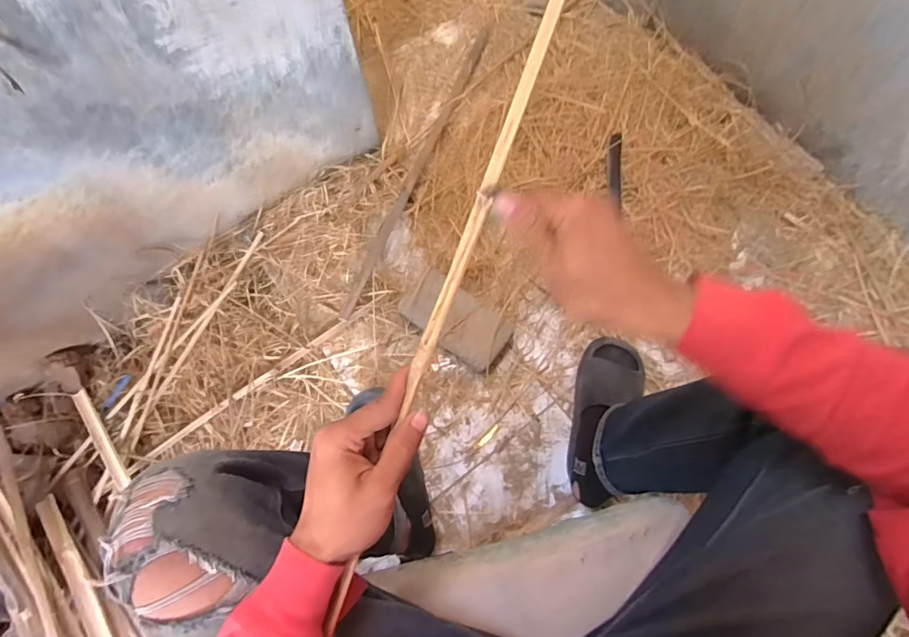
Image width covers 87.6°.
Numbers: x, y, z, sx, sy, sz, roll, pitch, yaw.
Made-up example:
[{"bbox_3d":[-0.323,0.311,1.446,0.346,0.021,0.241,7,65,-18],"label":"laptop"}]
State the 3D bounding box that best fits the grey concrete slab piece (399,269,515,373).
[{"bbox_3d":[0.002,0.002,0.912,0.211,0.051,0.117,34,76,10],"label":"grey concrete slab piece"}]

